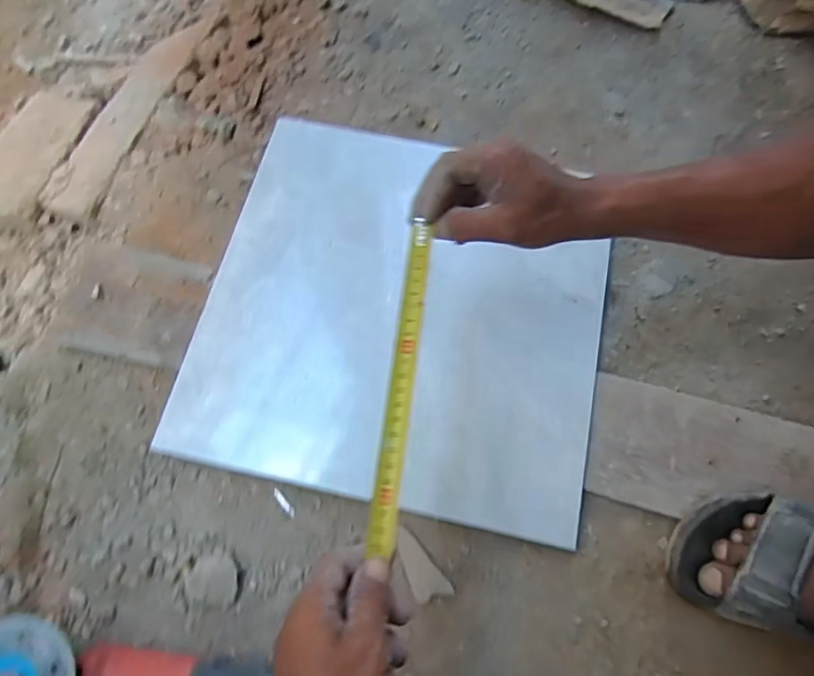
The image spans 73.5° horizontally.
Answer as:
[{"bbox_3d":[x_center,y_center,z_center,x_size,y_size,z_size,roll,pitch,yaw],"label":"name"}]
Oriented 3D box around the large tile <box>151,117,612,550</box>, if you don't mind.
[{"bbox_3d":[-0.003,-0.035,0.560,0.395,0.017,0.387,11,71,6],"label":"large tile"}]

